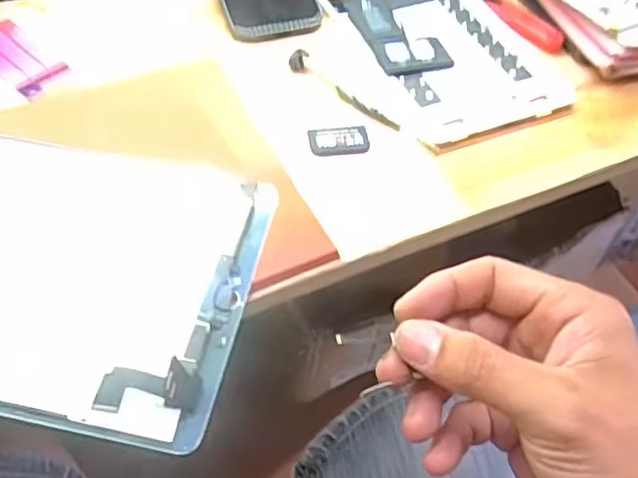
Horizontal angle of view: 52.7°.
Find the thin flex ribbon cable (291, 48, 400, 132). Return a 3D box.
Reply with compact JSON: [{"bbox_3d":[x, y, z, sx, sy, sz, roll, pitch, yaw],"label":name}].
[{"bbox_3d":[0.017,-0.103,0.449,0.094,0.014,0.015,37,59,22],"label":"thin flex ribbon cable"}]

